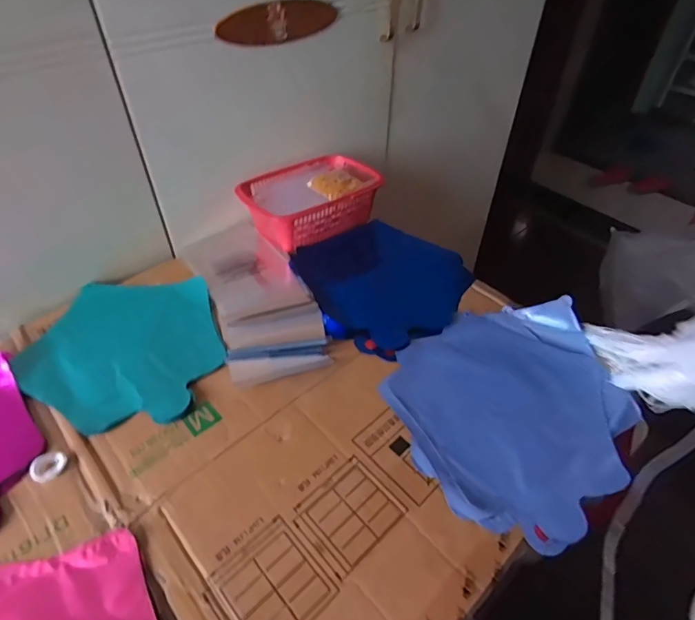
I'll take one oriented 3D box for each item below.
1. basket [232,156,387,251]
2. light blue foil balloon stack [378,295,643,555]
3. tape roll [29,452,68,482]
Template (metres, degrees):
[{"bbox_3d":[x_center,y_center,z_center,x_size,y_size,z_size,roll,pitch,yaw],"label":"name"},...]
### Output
[{"bbox_3d":[-0.059,-0.177,0.723,0.217,0.070,0.150,-23,50,-23],"label":"basket"},{"bbox_3d":[0.185,0.097,0.492,0.271,0.033,0.238,-26,51,-26],"label":"light blue foil balloon stack"},{"bbox_3d":[-0.282,0.147,0.424,0.029,0.011,0.023,-23,50,-23],"label":"tape roll"}]

